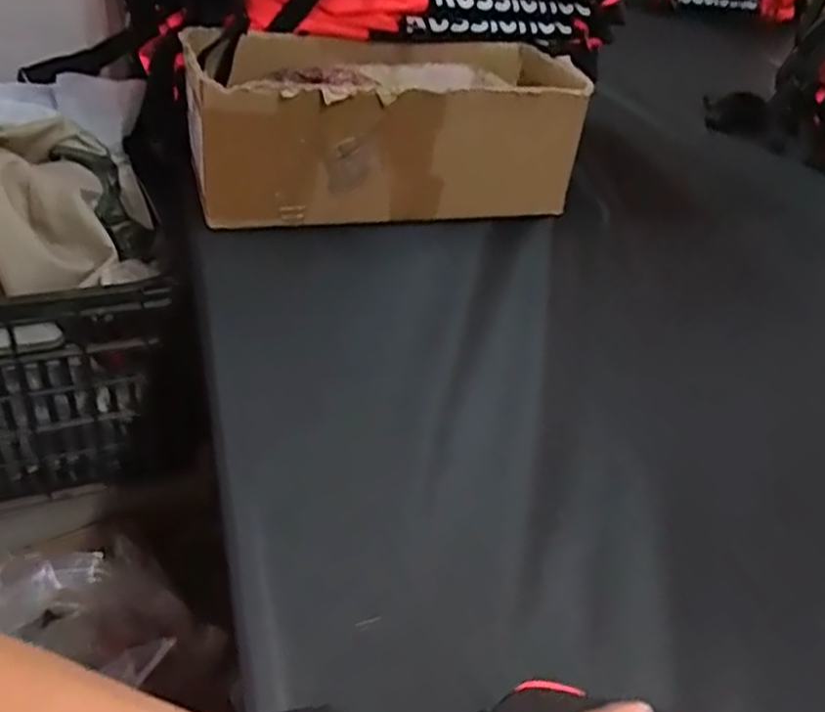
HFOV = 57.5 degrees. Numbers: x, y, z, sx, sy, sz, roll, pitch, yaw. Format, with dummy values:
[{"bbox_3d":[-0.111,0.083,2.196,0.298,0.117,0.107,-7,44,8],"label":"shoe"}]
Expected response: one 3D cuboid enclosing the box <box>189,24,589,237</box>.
[{"bbox_3d":[-0.033,-0.256,0.838,0.407,0.159,0.193,-6,41,-19],"label":"box"}]

